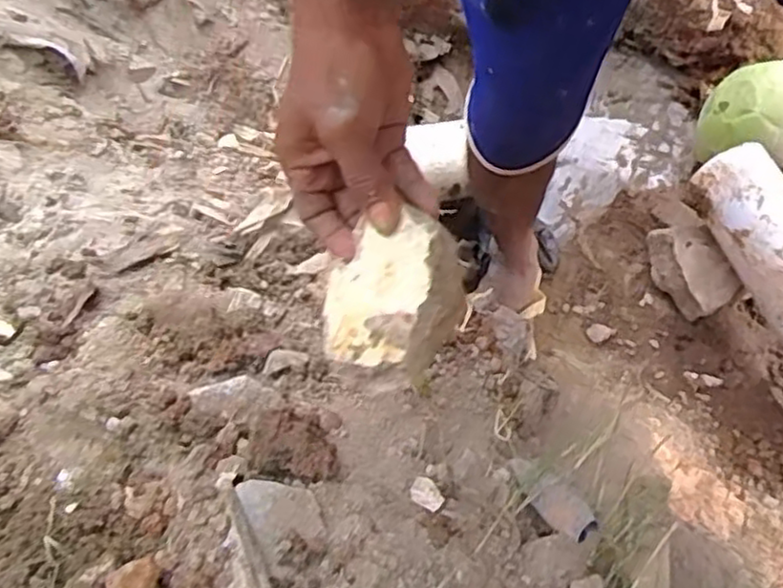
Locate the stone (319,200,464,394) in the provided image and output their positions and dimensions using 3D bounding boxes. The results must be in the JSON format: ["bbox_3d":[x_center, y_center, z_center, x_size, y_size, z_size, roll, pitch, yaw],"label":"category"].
[{"bbox_3d":[-0.003,0.003,0.418,0.081,0.032,0.096,20,91,25],"label":"stone"}]

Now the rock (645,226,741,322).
[{"bbox_3d":[0.434,-0.038,1.025,0.073,0.072,0.146,-21,67,-8],"label":"rock"}]

